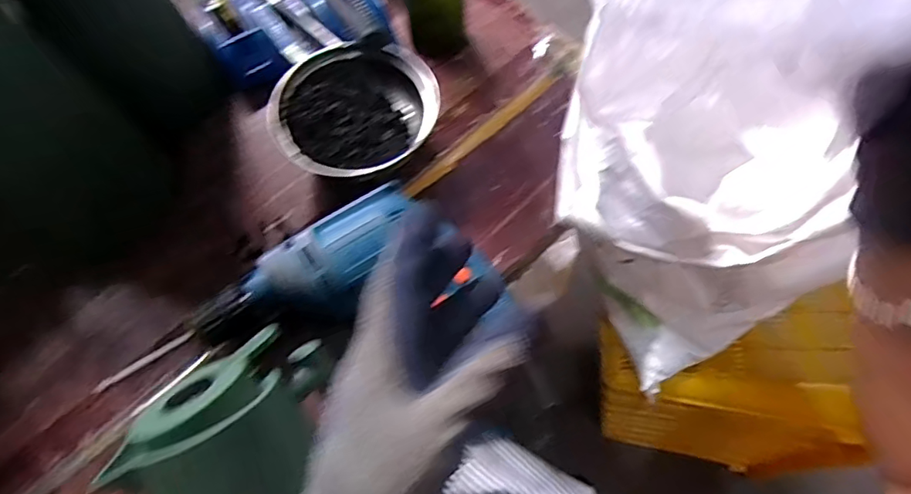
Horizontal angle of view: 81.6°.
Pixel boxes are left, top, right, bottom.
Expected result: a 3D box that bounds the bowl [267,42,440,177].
[{"bbox_3d":[-0.104,-0.134,0.533,0.153,0.070,0.152,-1,66,2],"label":"bowl"}]

